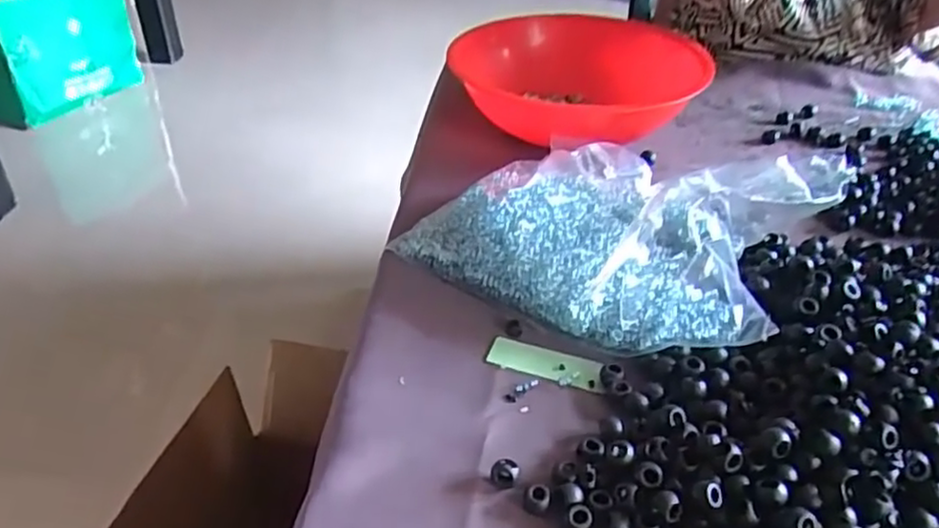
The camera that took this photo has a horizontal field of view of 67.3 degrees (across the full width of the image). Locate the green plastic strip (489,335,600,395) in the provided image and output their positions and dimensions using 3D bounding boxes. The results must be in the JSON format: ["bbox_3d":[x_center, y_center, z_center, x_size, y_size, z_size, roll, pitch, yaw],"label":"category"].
[{"bbox_3d":[0.049,0.065,0.461,0.077,0.005,0.027,16,40,17],"label":"green plastic strip"}]

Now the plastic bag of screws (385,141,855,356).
[{"bbox_3d":[0.107,-0.039,0.525,0.267,0.083,0.197,23,43,27],"label":"plastic bag of screws"}]

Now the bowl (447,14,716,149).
[{"bbox_3d":[0.106,-0.173,0.700,0.229,0.081,0.209,-2,38,1],"label":"bowl"}]

